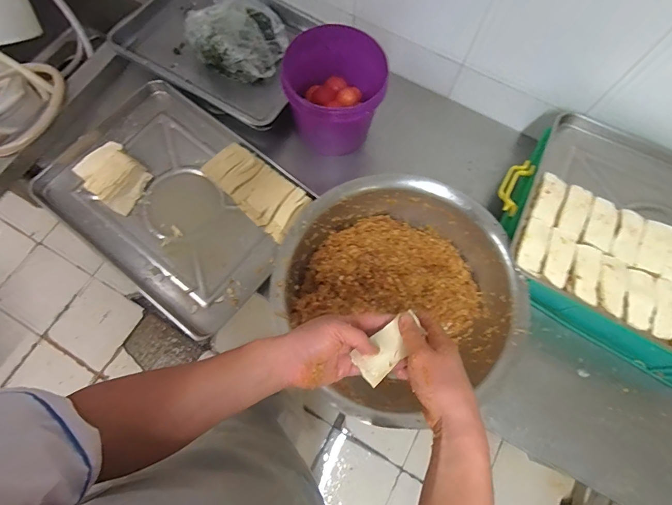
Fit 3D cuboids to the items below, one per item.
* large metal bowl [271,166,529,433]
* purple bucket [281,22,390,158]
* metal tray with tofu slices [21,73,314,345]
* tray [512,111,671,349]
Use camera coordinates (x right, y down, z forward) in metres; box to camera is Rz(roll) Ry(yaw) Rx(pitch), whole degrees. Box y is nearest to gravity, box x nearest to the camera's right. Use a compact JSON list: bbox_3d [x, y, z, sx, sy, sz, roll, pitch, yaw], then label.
[{"bbox_3d":[0.129,0.071,0.734,0.432,0.136,0.436,1,72,-2],"label":"large metal bowl"},{"bbox_3d":[-0.007,-0.366,0.842,0.210,0.207,0.210,1,72,-2],"label":"purple bucket"},{"bbox_3d":[-0.361,-0.118,0.840,0.544,0.077,0.412,36,74,9],"label":"metal tray with tofu slices"},{"bbox_3d":[0.666,-0.022,0.728,0.566,0.043,0.418,28,73,7],"label":"tray"}]

